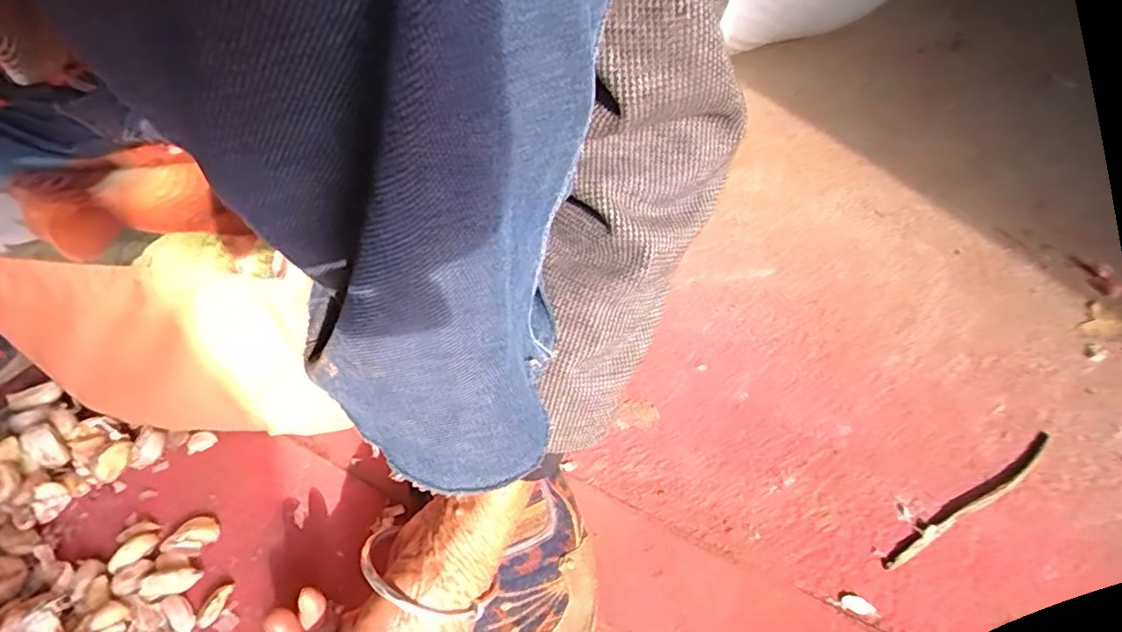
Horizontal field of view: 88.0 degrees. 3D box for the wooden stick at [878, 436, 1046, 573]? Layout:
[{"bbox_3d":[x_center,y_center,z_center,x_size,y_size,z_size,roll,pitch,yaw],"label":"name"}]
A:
[{"bbox_3d":[0.261,0.115,0.364,0.160,0.005,0.012,-25,55,-18],"label":"wooden stick"}]

